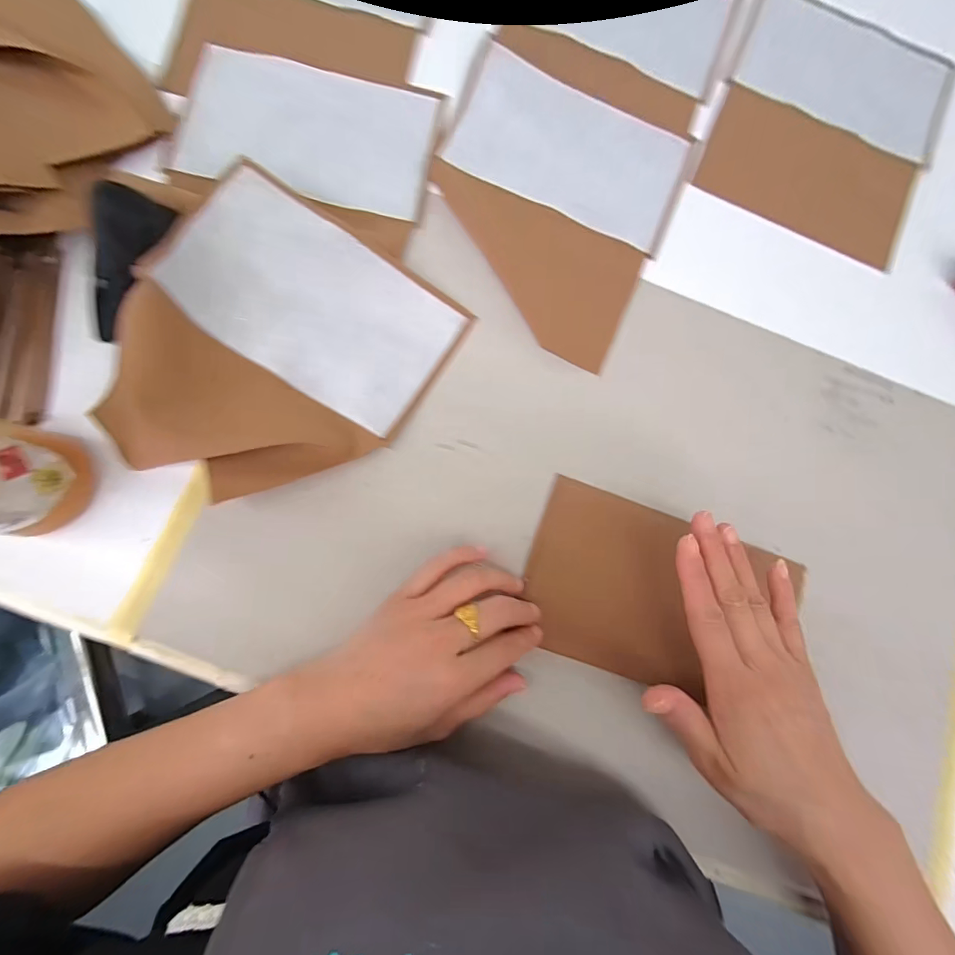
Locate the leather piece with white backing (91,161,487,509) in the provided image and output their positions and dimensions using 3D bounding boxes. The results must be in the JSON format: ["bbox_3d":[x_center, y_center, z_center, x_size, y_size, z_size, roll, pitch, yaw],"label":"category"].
[{"bbox_3d":[-0.128,-0.080,0.290,0.177,0.036,0.205,30,81,0],"label":"leather piece with white backing"}]

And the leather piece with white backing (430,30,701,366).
[{"bbox_3d":[0.053,-0.211,0.340,0.182,0.011,0.210,23,81,-1],"label":"leather piece with white backing"}]

